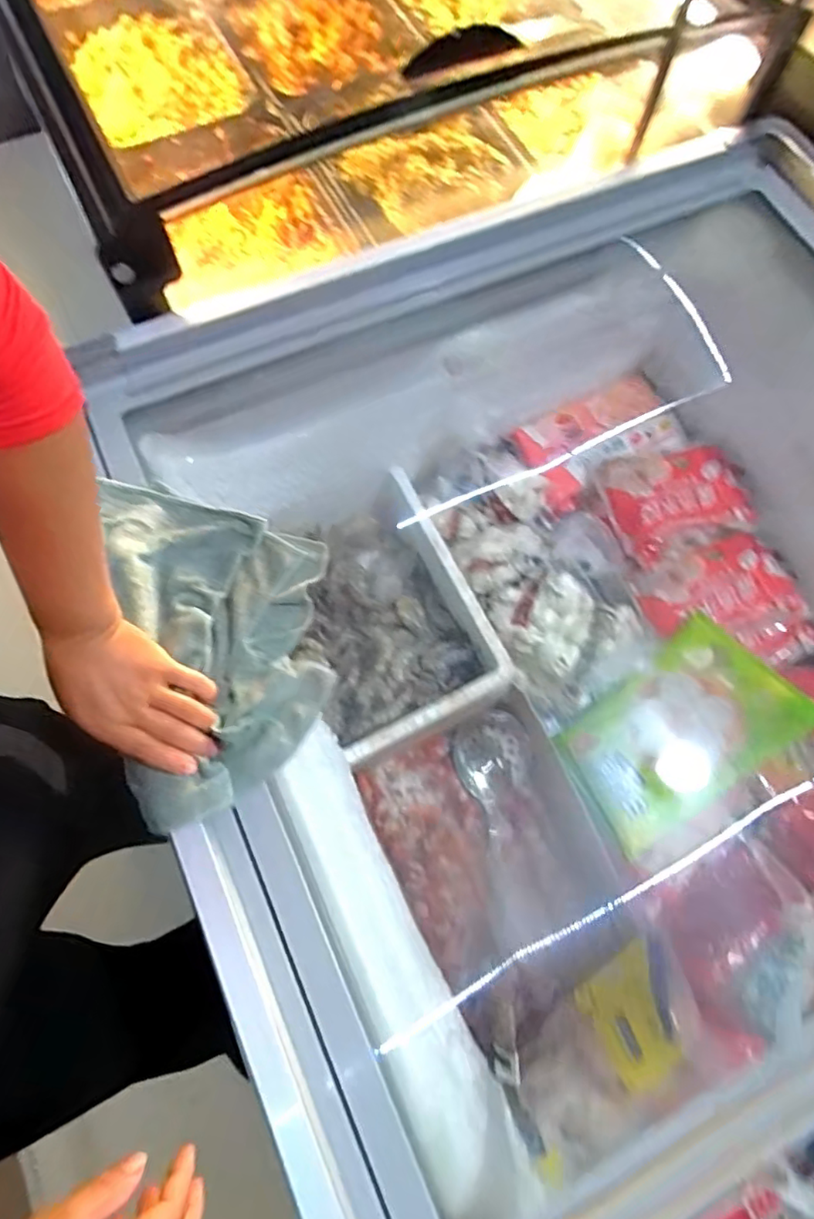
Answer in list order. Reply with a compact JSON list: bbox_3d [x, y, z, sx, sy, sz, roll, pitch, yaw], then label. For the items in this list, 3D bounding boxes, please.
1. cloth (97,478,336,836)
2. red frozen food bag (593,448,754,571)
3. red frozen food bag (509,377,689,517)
[{"bbox_3d":[-0.160,0.018,0.516,0.171,0.041,0.299,-12,72,-5],"label":"cloth"},{"bbox_3d":[0.417,-0.179,0.914,0.215,0.045,0.181,-21,73,-8],"label":"red frozen food bag"},{"bbox_3d":[0.327,-0.280,0.993,0.246,0.069,0.146,-27,74,-9],"label":"red frozen food bag"}]

